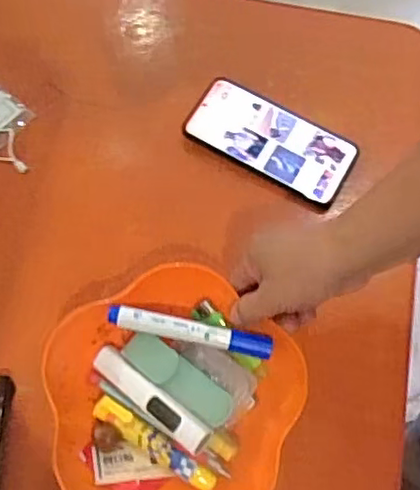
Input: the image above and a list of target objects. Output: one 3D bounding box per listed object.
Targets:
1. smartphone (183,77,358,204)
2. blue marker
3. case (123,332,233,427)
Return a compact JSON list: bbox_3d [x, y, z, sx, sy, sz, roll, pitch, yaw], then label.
[{"bbox_3d":[0.059,-0.103,0.610,0.160,0.007,0.075,27,70,7],"label":"smartphone"},{"bbox_3d":[-0.015,0.067,0.488,0.128,0.014,0.017,10,66,2],"label":"blue marker"},{"bbox_3d":[-0.025,0.101,0.482,0.095,0.014,0.028,35,70,13],"label":"case"}]

